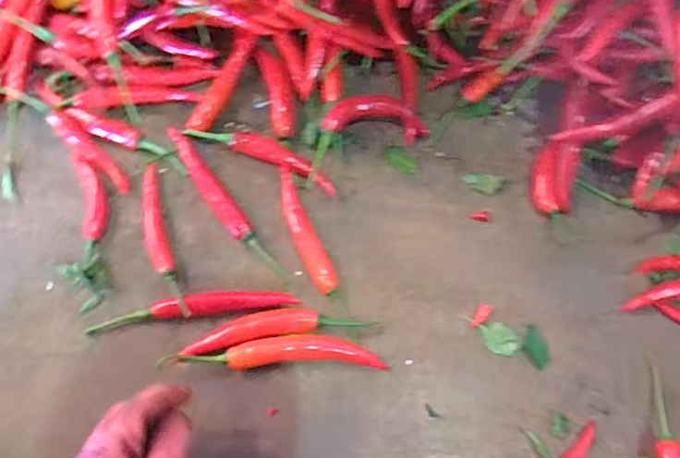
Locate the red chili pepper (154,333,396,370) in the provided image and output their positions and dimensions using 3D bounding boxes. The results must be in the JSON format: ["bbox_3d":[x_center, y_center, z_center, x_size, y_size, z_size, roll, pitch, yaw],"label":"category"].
[{"bbox_3d":[-0.055,0.104,0.457,0.184,0.016,0.027,0,76,-1],"label":"red chili pepper"}]

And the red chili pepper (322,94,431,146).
[{"bbox_3d":[0.034,-0.105,0.509,0.099,0.012,0.041,3,76,-16],"label":"red chili pepper"}]

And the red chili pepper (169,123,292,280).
[{"bbox_3d":[-0.105,-0.020,0.490,0.020,0.015,0.174,-37,80,-9],"label":"red chili pepper"}]

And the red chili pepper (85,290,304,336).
[{"bbox_3d":[-0.127,0.067,0.462,0.182,0.029,0.019,-7,76,-3],"label":"red chili pepper"}]

